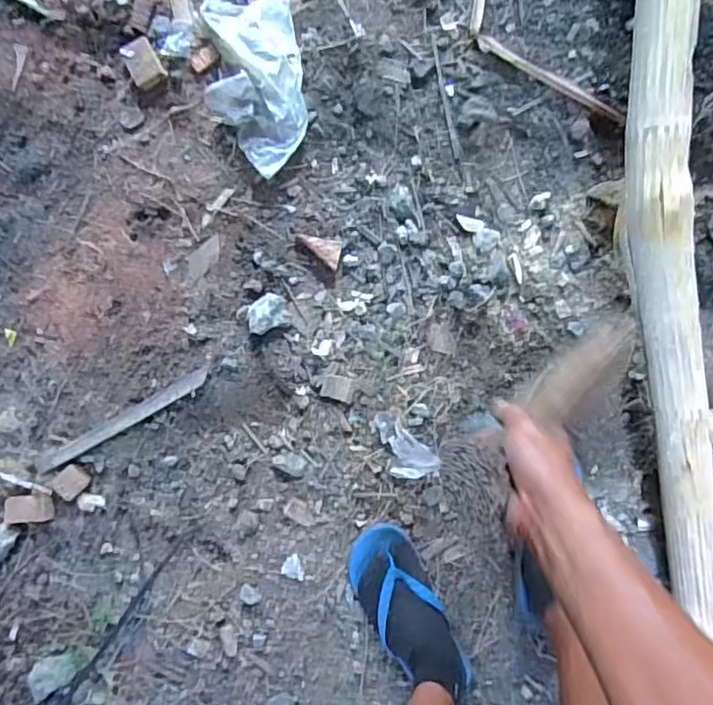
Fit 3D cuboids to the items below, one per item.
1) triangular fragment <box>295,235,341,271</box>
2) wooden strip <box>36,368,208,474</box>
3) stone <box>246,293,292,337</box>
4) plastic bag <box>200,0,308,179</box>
[{"bbox_3d":[-0.046,-0.151,0.833,0.069,0.027,0.033,42,97,-4],"label":"triangular fragment"},{"bbox_3d":[-0.334,0.098,0.841,0.269,0.008,0.025,-29,96,5],"label":"wooden strip"},{"bbox_3d":[-0.124,-0.054,0.830,0.057,0.023,0.048,-19,97,4],"label":"stone"},{"bbox_3d":[-0.135,-0.361,0.799,0.122,0.041,0.233,-6,98,2],"label":"plastic bag"}]

